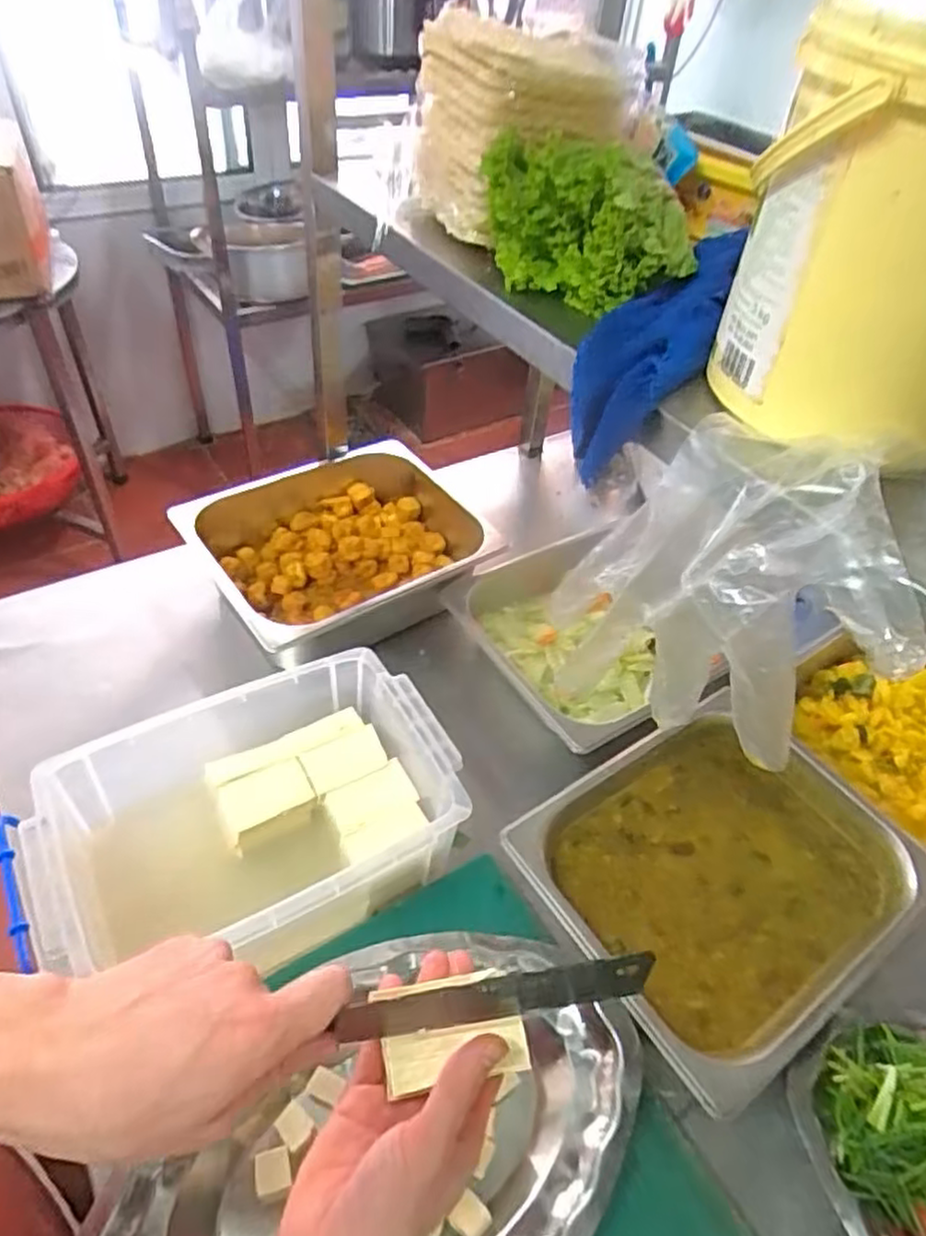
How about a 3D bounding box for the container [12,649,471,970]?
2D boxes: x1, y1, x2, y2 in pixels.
[{"bbox_3d":[-0.173,0.189,0.644,0.320,0.149,0.216,-23,53,-26],"label":"container"}]

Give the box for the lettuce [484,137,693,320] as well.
[{"bbox_3d":[0.089,-0.283,0.523,0.149,0.092,0.060,11,46,4],"label":"lettuce"}]

